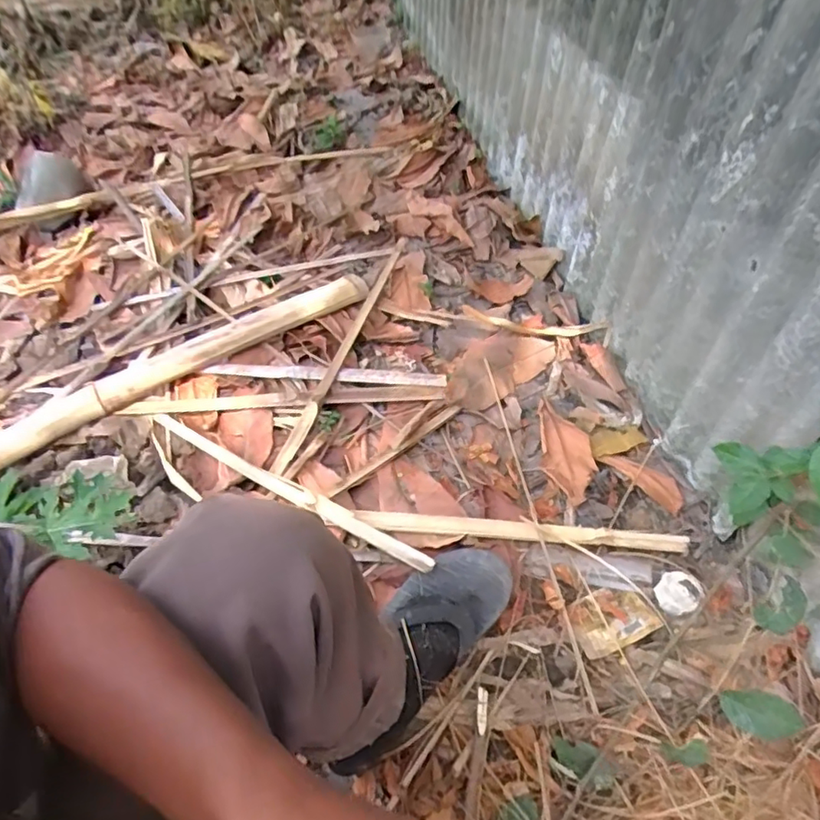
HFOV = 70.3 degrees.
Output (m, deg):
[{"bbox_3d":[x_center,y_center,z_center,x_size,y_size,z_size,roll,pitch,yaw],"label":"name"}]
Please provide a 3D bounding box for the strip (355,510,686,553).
[{"bbox_3d":[0.156,0.173,0.844,0.459,0.019,0.030,4,51,7],"label":"strip"}]

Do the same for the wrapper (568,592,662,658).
[{"bbox_3d":[0.262,0.270,0.756,0.108,0.014,0.075,-17,51,-11],"label":"wrapper"}]

